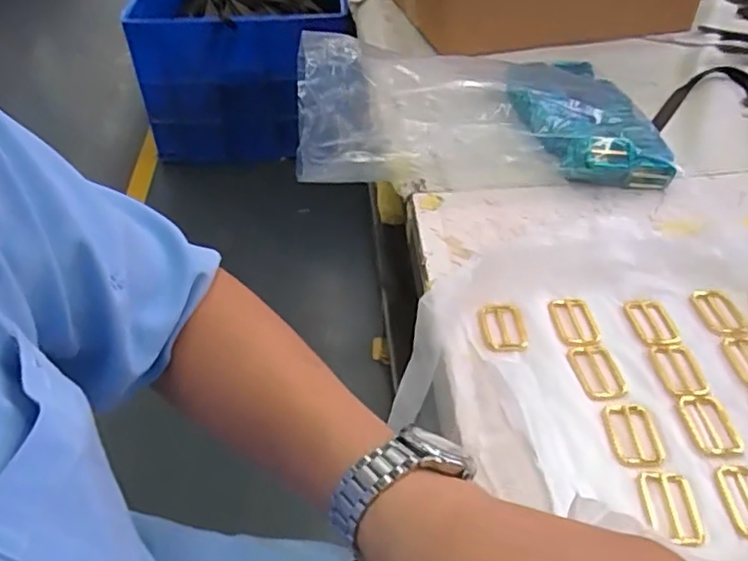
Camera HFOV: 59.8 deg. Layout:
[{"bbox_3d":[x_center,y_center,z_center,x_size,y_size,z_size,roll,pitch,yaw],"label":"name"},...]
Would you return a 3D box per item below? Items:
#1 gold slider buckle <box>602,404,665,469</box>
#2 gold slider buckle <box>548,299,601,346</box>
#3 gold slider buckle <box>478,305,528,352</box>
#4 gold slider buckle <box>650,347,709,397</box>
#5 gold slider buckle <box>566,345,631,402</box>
[{"bbox_3d":[0.169,0.101,0.421,0.033,0.004,0.049,-1,43,0],"label":"gold slider buckle"},{"bbox_3d":[0.154,0.031,0.493,0.031,0.007,0.043,-6,43,-5],"label":"gold slider buckle"},{"bbox_3d":[0.096,0.036,0.487,0.032,0.006,0.046,-4,43,-3],"label":"gold slider buckle"},{"bbox_3d":[0.214,0.064,0.459,0.026,0.005,0.045,-1,43,1],"label":"gold slider buckle"},{"bbox_3d":[0.159,0.065,0.461,0.033,0.004,0.047,-7,43,-6],"label":"gold slider buckle"}]

